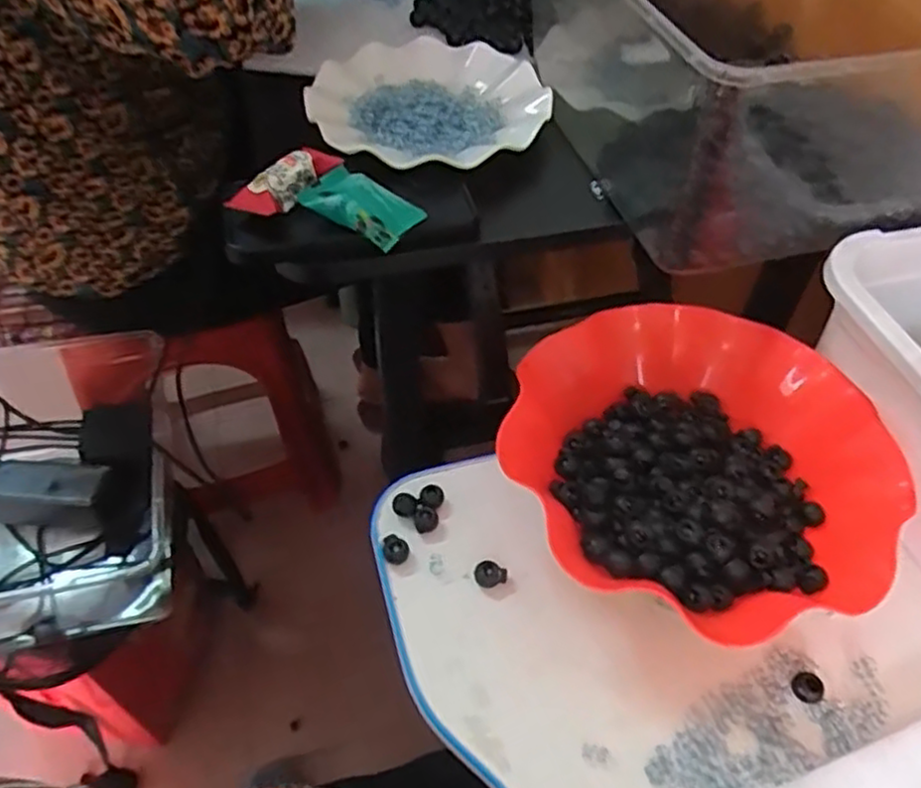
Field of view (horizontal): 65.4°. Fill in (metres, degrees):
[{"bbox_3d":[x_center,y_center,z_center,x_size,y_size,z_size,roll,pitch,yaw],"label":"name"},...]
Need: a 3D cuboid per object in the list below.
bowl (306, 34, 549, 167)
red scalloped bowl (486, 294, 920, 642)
[{"bbox_3d":[-0.025,-0.228,0.551,0.177,0.021,0.173,1,51,-1],"label":"bowl"},{"bbox_3d":[0.140,0.042,0.439,0.208,0.055,0.221,-1,51,2],"label":"red scalloped bowl"}]

